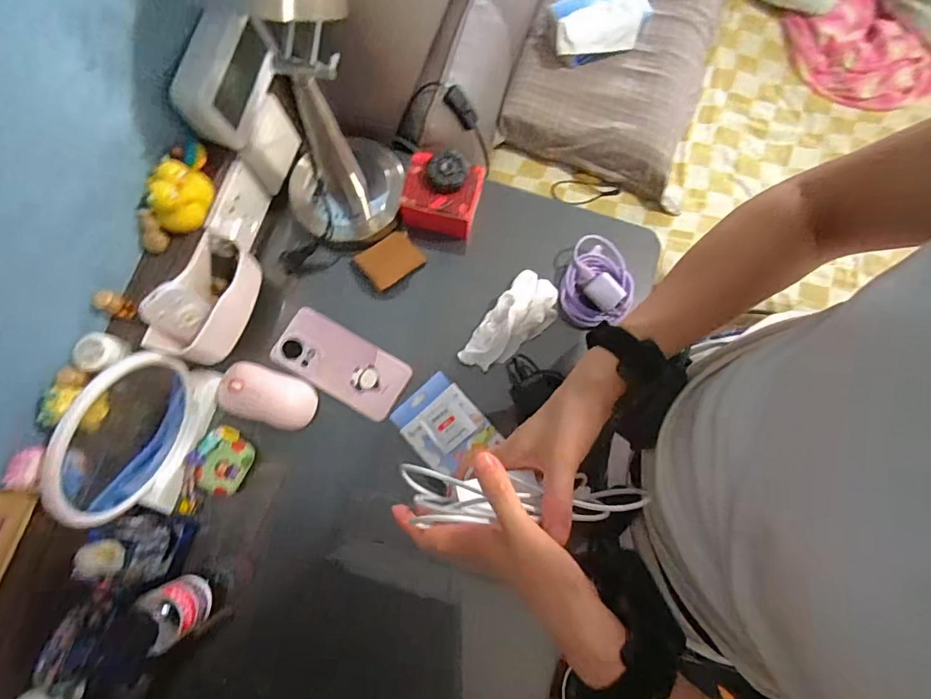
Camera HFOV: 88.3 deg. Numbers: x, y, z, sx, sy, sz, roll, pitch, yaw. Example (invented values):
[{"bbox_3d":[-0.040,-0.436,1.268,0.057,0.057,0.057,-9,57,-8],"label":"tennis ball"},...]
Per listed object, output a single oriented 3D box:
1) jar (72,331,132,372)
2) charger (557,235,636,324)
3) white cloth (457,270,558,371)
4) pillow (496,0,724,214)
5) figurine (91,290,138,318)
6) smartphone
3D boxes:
[{"bbox_3d":[-0.352,0.002,0.458,0.036,0.027,0.036,0,78,-1],"label":"jar"},{"bbox_3d":[0.169,-0.087,0.609,0.088,0.041,0.109,12,78,1],"label":"charger"},{"bbox_3d":[0.060,-0.031,0.592,0.066,0.024,0.139,36,80,6],"label":"white cloth"},{"bbox_3d":[0.382,-0.843,0.987,0.341,0.145,1.082,17,79,2],"label":"pillow"},{"bbox_3d":[-0.342,-0.045,0.465,0.021,0.043,0.019,22,79,3],"label":"figurine"},{"bbox_3d":[-0.151,0.017,0.588,0.160,0.010,0.080,29,79,5],"label":"smartphone"}]

